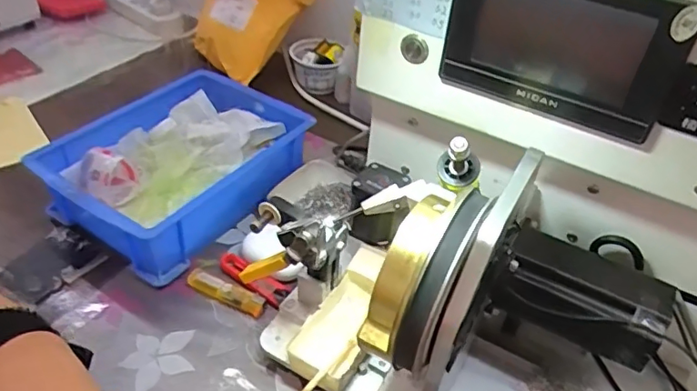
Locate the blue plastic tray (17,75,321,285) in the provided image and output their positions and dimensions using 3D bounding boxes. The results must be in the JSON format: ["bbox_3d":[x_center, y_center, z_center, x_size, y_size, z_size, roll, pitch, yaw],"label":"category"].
[{"bbox_3d":[-0.177,-0.038,0.613,0.203,0.082,0.257,29,47,25],"label":"blue plastic tray"}]

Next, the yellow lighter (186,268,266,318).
[{"bbox_3d":[-0.112,0.088,0.506,0.079,0.007,0.020,20,44,17],"label":"yellow lighter"}]

